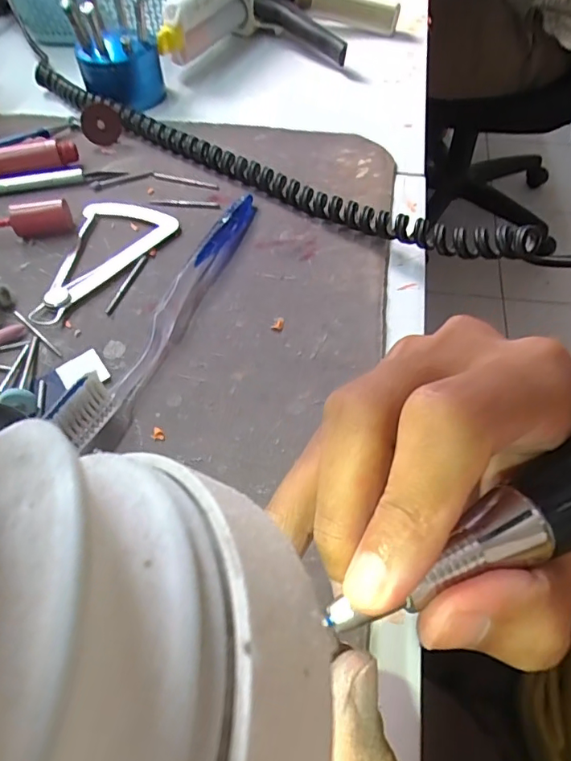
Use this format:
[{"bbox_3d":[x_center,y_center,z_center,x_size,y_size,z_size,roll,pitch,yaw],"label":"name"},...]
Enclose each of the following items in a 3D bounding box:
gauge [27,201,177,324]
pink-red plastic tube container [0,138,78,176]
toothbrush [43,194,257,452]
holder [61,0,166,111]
[{"bbox_3d":[-0.110,-0.072,0.287,0.061,0.005,0.097,32,60,22],"label":"gauge"},{"bbox_3d":[-0.178,-0.138,0.331,0.087,0.016,0.015,-14,54,-9],"label":"pink-red plastic tube container"},{"bbox_3d":[-0.053,-0.043,0.252,0.018,0.024,0.175,14,55,11],"label":"toothbrush"},{"bbox_3d":[-0.125,-0.249,0.381,0.057,0.068,0.055,-14,54,-9],"label":"holder"}]

